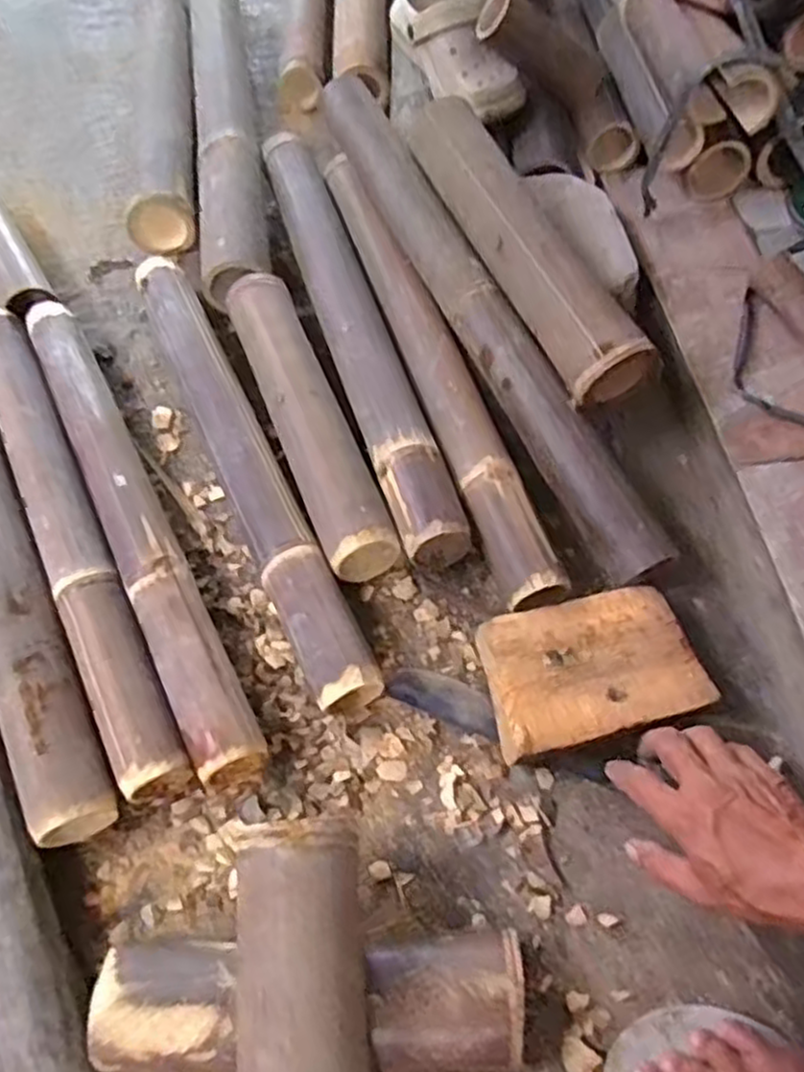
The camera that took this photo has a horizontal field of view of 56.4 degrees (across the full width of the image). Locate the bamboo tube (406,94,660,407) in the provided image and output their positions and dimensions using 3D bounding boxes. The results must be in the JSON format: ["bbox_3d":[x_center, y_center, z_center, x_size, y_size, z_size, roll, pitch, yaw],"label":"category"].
[{"bbox_3d":[0.115,-0.286,0.749,0.065,0.087,0.382,-21,65,-13],"label":"bamboo tube"}]

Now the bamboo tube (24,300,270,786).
[{"bbox_3d":[-0.254,-0.030,0.702,0.064,0.053,0.539,-26,65,-12],"label":"bamboo tube"}]

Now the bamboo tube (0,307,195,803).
[{"bbox_3d":[-0.310,-0.014,0.693,0.059,0.056,0.531,-24,63,-13],"label":"bamboo tube"}]

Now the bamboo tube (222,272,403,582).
[{"bbox_3d":[-0.094,-0.119,0.738,0.067,0.062,0.346,-20,64,-9],"label":"bamboo tube"}]

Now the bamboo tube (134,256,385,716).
[{"bbox_3d":[-0.155,-0.076,0.724,0.059,0.062,0.531,-23,62,-13],"label":"bamboo tube"}]

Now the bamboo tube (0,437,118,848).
[{"bbox_3d":[-0.353,0.030,0.665,0.068,0.061,0.482,-24,63,-13],"label":"bamboo tube"}]

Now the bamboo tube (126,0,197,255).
[{"bbox_3d":[-0.305,-0.636,1.021,0.077,0.076,0.654,-5,62,-1],"label":"bamboo tube"}]

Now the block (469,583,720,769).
[{"bbox_3d":[0.150,0.109,0.613,0.166,0.051,0.113,-12,61,-7],"label":"block"}]

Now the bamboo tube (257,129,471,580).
[{"bbox_3d":[-0.056,-0.237,0.795,0.067,0.057,0.592,-17,63,-8],"label":"bamboo tube"}]

